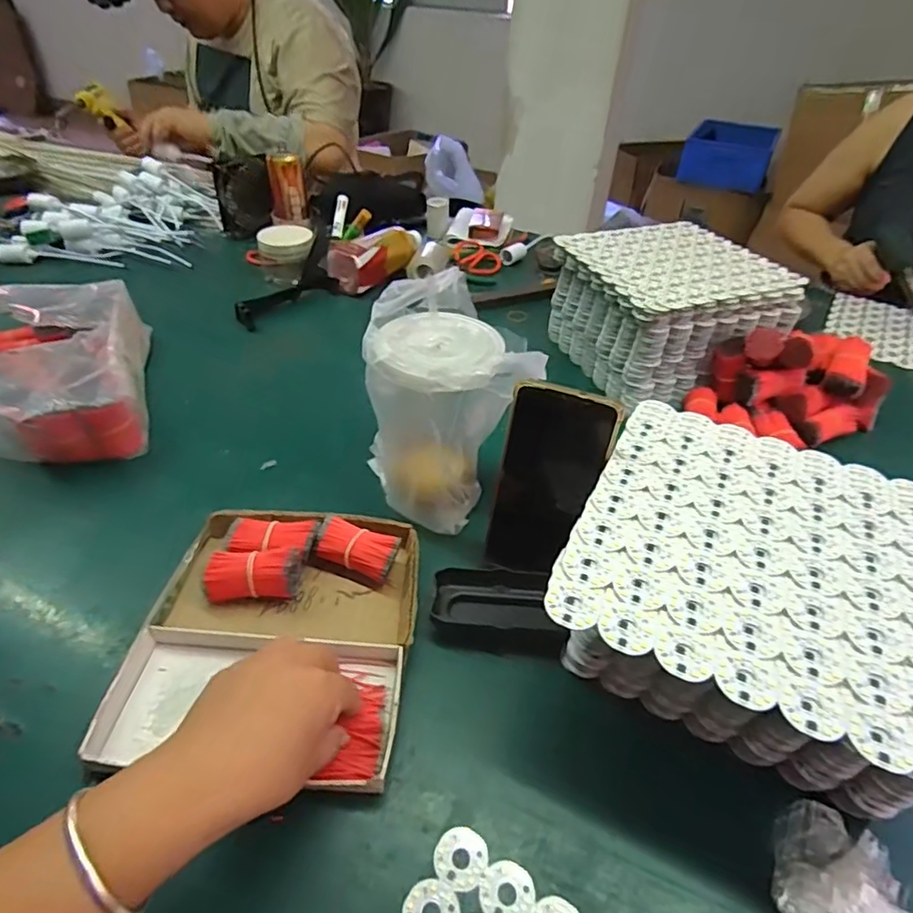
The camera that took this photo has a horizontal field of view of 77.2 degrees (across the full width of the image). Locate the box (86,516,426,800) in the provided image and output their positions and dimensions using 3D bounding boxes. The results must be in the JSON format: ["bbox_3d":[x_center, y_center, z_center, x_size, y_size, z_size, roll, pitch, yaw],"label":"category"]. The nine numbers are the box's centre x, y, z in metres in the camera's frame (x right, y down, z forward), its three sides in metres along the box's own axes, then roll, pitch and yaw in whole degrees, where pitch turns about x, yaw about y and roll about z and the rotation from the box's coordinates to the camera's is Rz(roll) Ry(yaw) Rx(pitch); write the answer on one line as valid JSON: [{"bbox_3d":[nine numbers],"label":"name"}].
[{"bbox_3d":[-0.130,0.124,0.424,0.191,0.043,0.205,7,41,3],"label":"box"}]

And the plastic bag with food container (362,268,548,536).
[{"bbox_3d":[-0.011,-0.044,0.518,0.135,0.180,0.175,-7,42,-12],"label":"plastic bag with food container"}]

